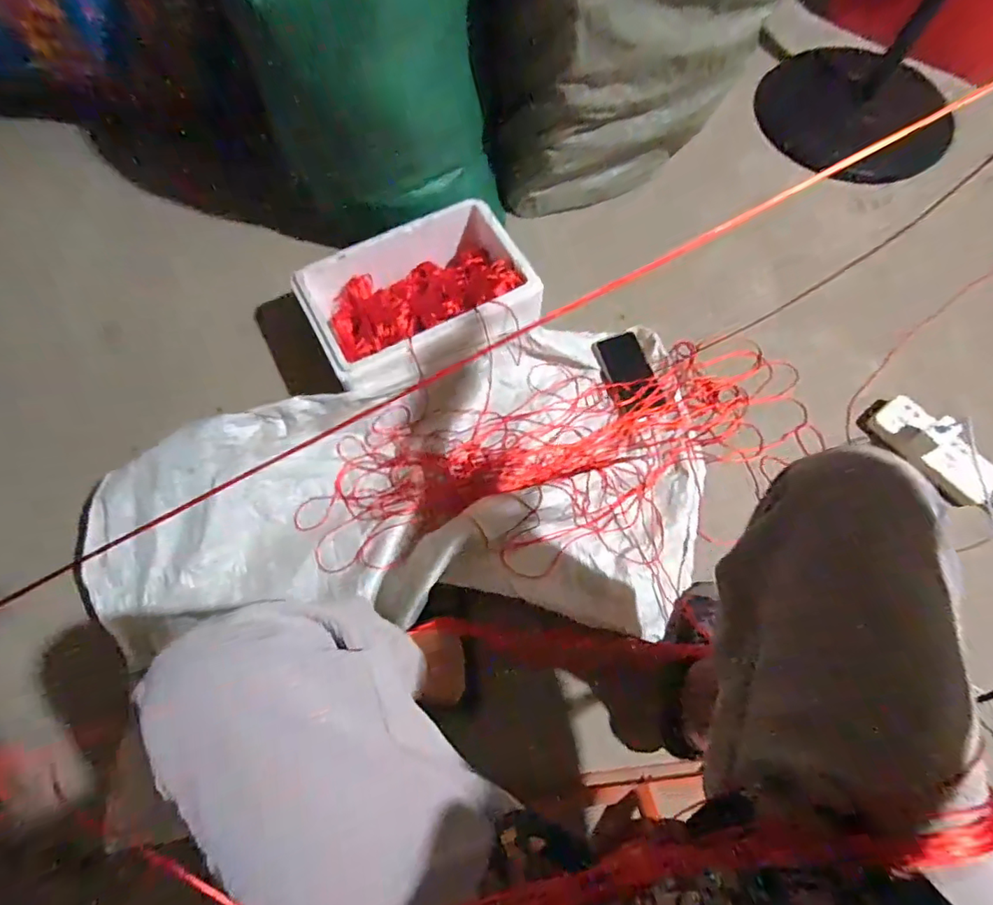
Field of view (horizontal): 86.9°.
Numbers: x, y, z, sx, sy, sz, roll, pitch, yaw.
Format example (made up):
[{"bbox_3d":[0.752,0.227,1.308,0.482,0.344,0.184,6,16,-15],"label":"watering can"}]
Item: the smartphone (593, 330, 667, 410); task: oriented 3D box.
[{"bbox_3d":[0.224,-0.138,0.893,0.085,0.014,0.140,-17,71,-6],"label":"smartphone"}]

